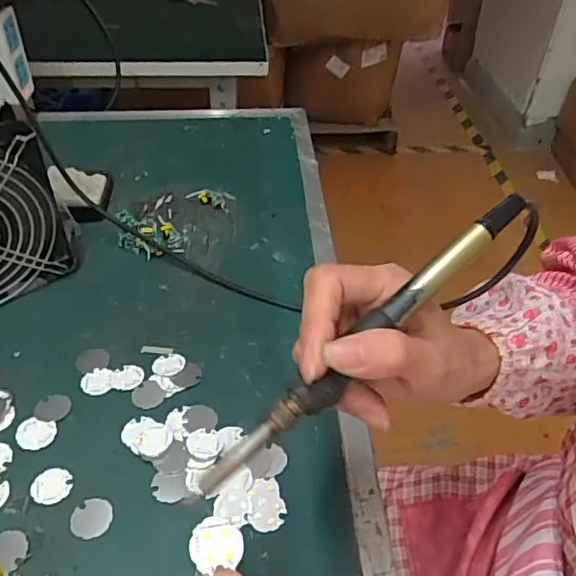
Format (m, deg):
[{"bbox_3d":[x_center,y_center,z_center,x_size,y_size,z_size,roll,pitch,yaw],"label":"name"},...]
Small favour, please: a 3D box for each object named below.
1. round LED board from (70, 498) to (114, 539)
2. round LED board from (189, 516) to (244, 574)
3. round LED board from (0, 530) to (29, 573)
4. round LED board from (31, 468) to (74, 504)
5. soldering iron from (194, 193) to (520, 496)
[{"bbox_3d":[-0.121,0.141,0.351,0.024,0.004,0.024,1,41,-1],"label":"round LED board"},{"bbox_3d":[-0.033,0.116,0.262,0.025,0.004,0.021,5,58,-25],"label":"round LED board"},{"bbox_3d":[-0.166,0.153,0.335,0.024,0.004,0.022,1,41,-1],"label":"round LED board"},{"bbox_3d":[-0.151,0.125,0.363,0.024,0.004,0.023,1,41,-1],"label":"round LED board"},{"bbox_3d":[0.037,0.022,0.256,0.194,0.012,0.016,-42,56,-8],"label":"soldering iron"}]

